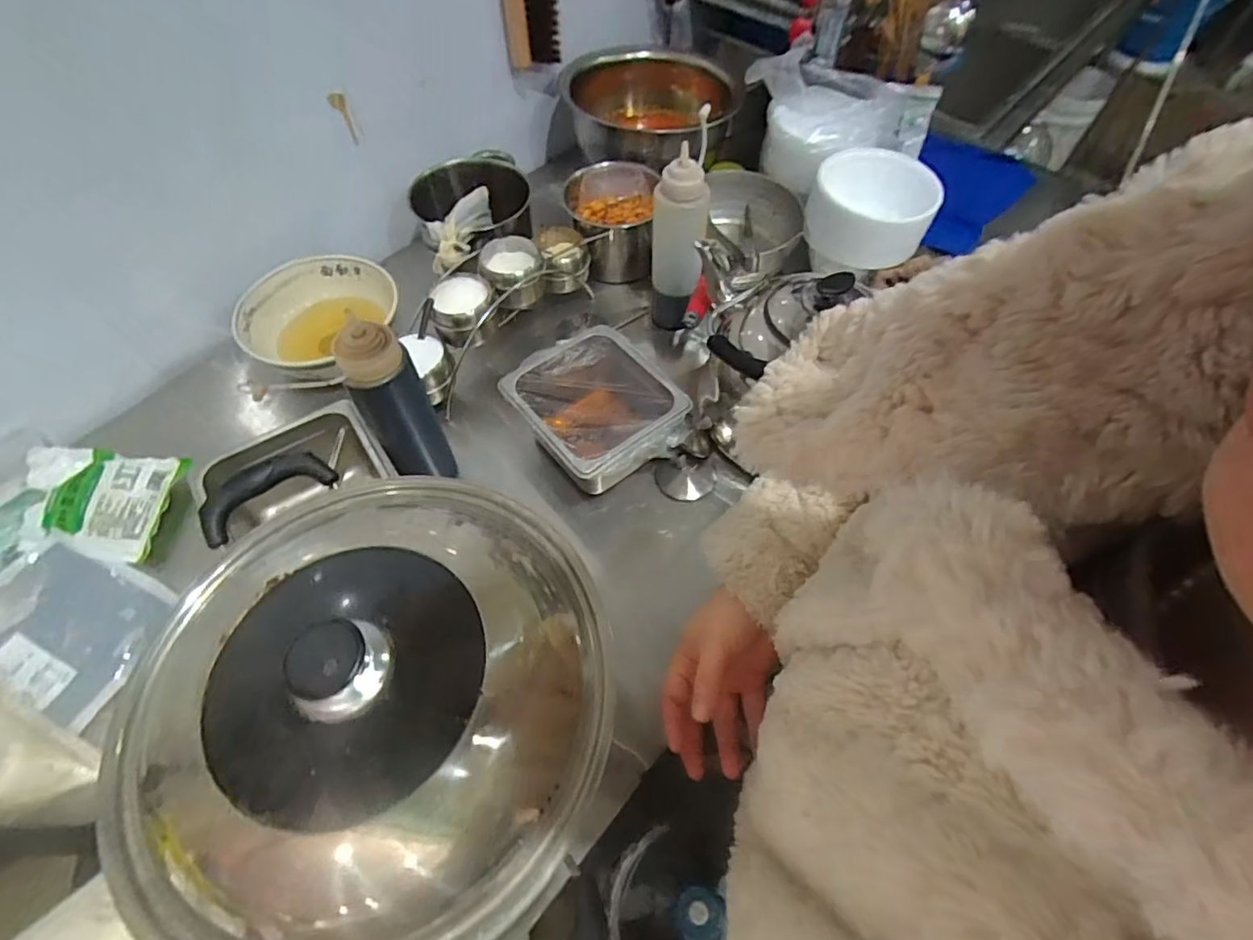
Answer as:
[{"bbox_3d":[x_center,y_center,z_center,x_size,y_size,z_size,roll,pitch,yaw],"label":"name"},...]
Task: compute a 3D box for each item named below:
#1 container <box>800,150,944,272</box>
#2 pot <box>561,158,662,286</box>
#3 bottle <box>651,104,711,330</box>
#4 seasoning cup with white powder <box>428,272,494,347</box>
[{"bbox_3d":[0.343,-0.377,0.804,0.163,0.083,0.179,0,58,0],"label":"container"},{"bbox_3d":[-0.028,-0.376,0.866,0.140,0.117,0.126,7,58,5],"label":"pot"},{"bbox_3d":[0.069,-0.281,0.743,0.073,0.244,0.076,8,58,5],"label":"bottle"},{"bbox_3d":[-0.209,-0.205,0.721,0.075,0.054,0.079,0,58,0],"label":"seasoning cup with white powder"}]

